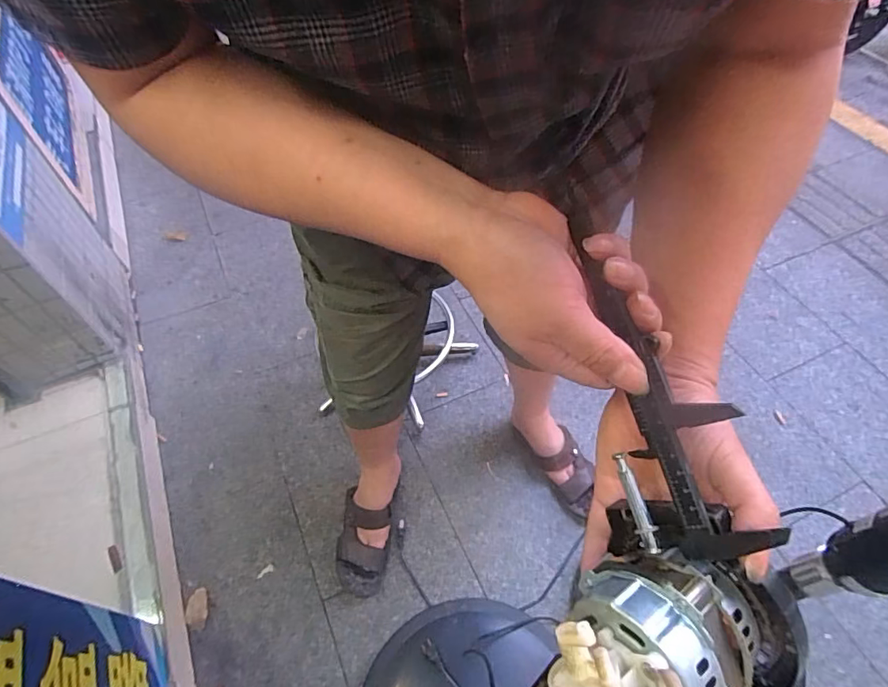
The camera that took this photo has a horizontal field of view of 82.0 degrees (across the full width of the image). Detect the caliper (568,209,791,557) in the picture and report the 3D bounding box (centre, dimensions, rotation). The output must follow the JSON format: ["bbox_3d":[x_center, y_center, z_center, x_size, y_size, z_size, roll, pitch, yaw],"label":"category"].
[{"bbox_3d":[0.123,0.016,0.292,0.060,0.012,0.208,-23,81,36],"label":"caliper"}]

